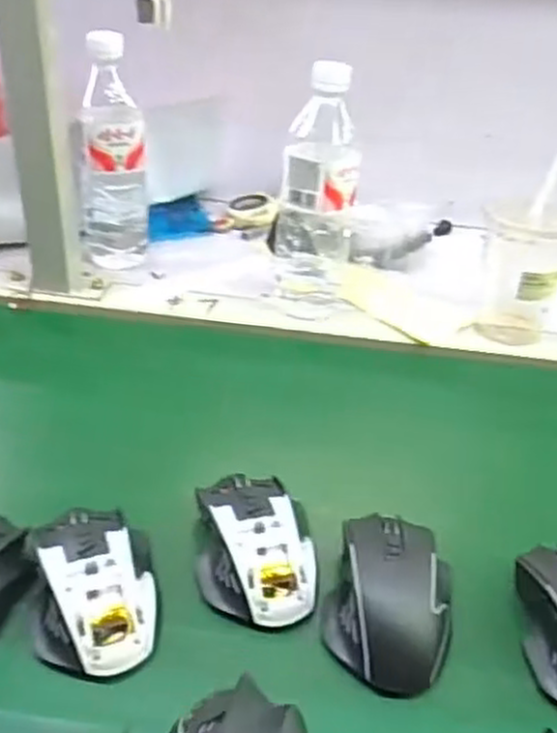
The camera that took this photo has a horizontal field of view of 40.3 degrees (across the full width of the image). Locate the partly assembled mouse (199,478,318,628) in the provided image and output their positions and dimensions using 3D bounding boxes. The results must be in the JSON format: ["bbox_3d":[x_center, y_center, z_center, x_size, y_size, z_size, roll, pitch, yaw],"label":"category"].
[{"bbox_3d":[-0.014,0.110,0.481,0.070,0.035,0.102,-1,35,-7],"label":"partly assembled mouse"}]

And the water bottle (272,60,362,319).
[{"bbox_3d":[0.036,-0.152,0.692,0.067,0.224,0.057,-6,36,-14],"label":"water bottle"}]

